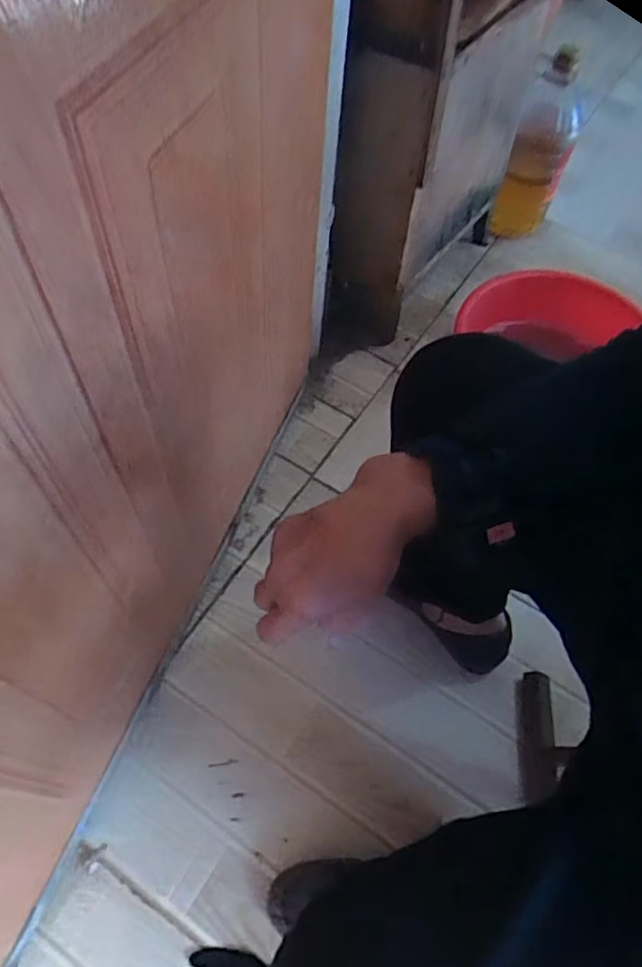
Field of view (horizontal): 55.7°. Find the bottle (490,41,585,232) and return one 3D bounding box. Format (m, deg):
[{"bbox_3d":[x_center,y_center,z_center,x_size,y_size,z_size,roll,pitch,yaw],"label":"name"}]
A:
[{"bbox_3d":[0.439,-0.656,1.231,0.118,0.335,0.122,20,62,8],"label":"bottle"}]

